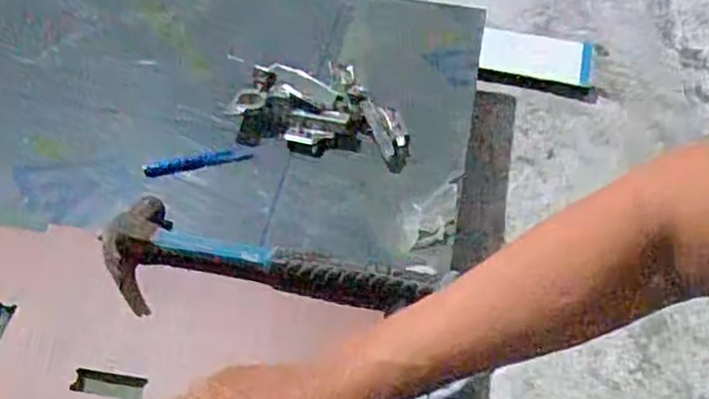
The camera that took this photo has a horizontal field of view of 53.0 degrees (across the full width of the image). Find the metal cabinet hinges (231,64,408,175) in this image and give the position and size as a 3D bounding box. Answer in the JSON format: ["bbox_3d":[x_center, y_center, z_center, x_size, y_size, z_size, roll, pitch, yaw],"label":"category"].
[{"bbox_3d":[-0.031,-0.084,0.681,0.168,0.047,0.091,5,52,7],"label":"metal cabinet hinges"}]

